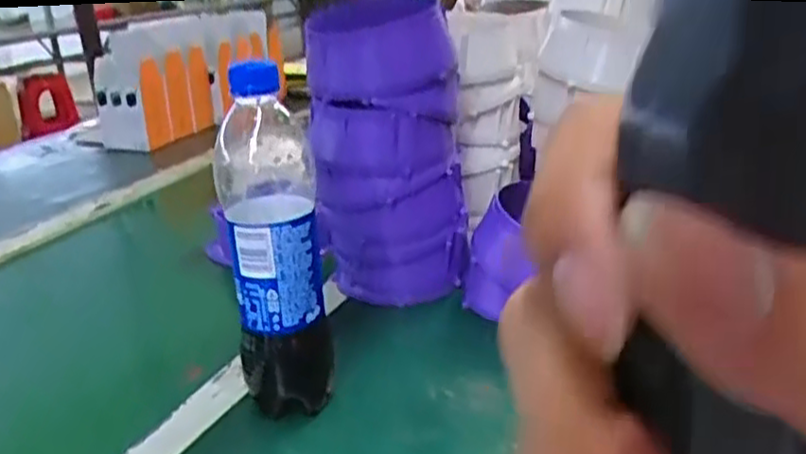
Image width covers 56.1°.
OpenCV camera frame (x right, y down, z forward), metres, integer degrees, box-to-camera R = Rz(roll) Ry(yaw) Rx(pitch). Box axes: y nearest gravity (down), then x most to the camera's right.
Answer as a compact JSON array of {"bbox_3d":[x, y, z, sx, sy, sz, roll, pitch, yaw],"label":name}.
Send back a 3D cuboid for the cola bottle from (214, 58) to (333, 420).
[{"bbox_3d":[-0.084,0.019,0.496,0.059,0.246,0.061,-6,21,-8],"label":"cola bottle"}]

